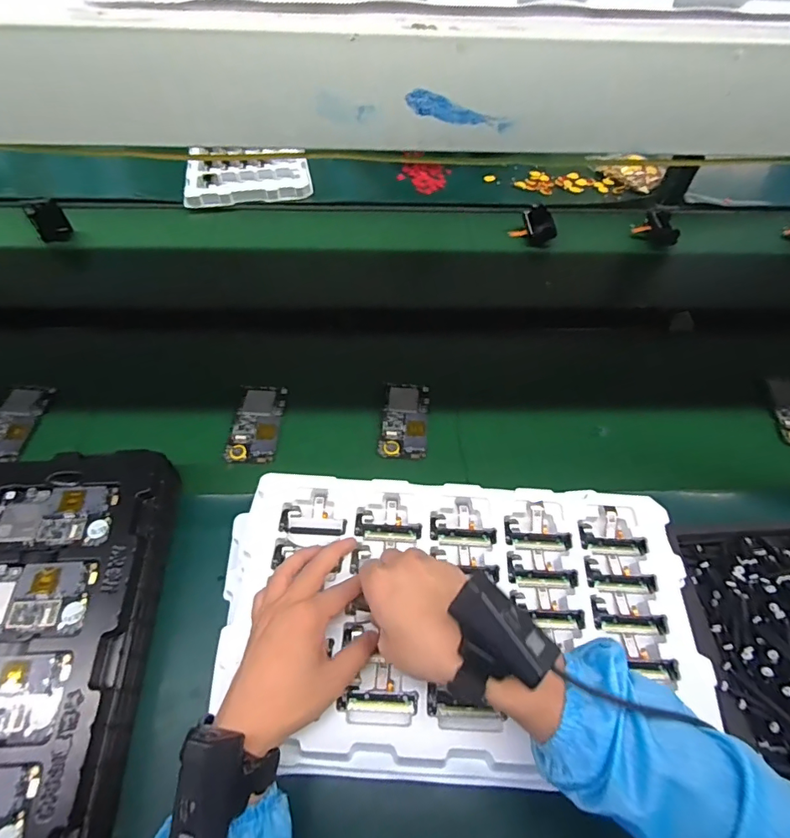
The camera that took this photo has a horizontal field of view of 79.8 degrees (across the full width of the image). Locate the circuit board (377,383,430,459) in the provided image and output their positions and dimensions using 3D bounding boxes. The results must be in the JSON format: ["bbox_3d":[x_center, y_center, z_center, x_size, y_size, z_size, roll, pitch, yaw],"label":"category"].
[{"bbox_3d":[0.014,-0.001,0.655,0.063,0.010,0.119,4,54,1],"label":"circuit board"}]

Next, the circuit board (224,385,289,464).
[{"bbox_3d":[-0.188,0.004,0.644,0.061,0.011,0.121,3,53,1],"label":"circuit board"}]

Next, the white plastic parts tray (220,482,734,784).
[{"bbox_3d":[0.061,0.184,0.450,0.445,0.038,0.255,3,53,0],"label":"white plastic parts tray"}]

